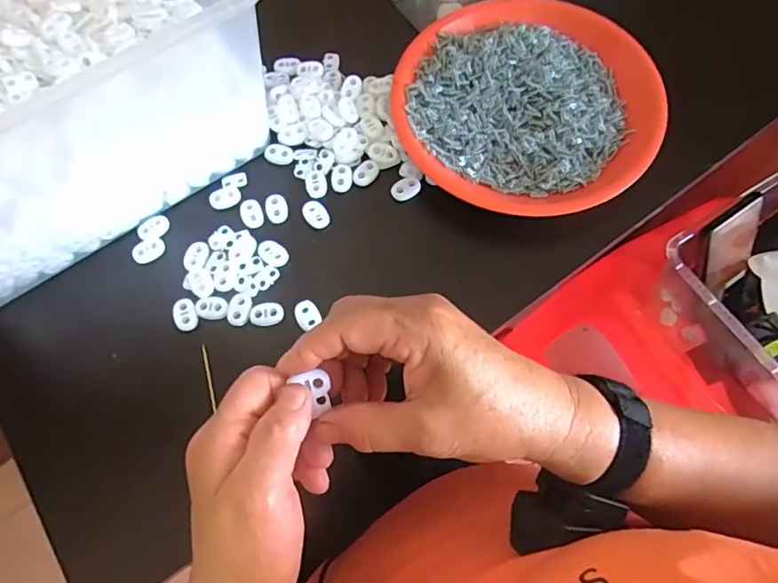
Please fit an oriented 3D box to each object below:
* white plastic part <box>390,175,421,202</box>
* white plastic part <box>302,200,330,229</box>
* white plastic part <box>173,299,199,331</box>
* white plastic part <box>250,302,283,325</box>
[{"bbox_3d":[0.013,-0.077,0.384,0.022,0.006,0.016,-25,70,-8],"label":"white plastic part"},{"bbox_3d":[-0.054,-0.057,0.379,0.016,0.004,0.023,-36,72,-12],"label":"white plastic part"},{"bbox_3d":[-0.140,0.016,0.355,0.015,0.004,0.023,-14,69,-4],"label":"white plastic part"},{"bbox_3d":[-0.083,0.015,0.353,0.022,0.004,0.016,-8,69,-1],"label":"white plastic part"}]

